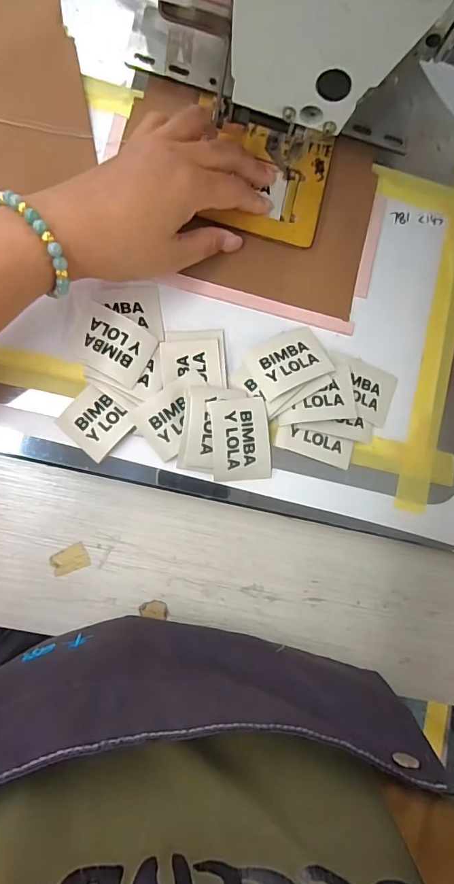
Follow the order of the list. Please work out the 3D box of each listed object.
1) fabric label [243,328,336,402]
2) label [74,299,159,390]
[{"bbox_3d":[0.045,-0.059,0.309,0.056,0.006,0.041,-26,72,-12],"label":"fabric label"},{"bbox_3d":[-0.078,-0.066,0.294,0.054,0.008,0.041,28,81,1],"label":"label"}]

